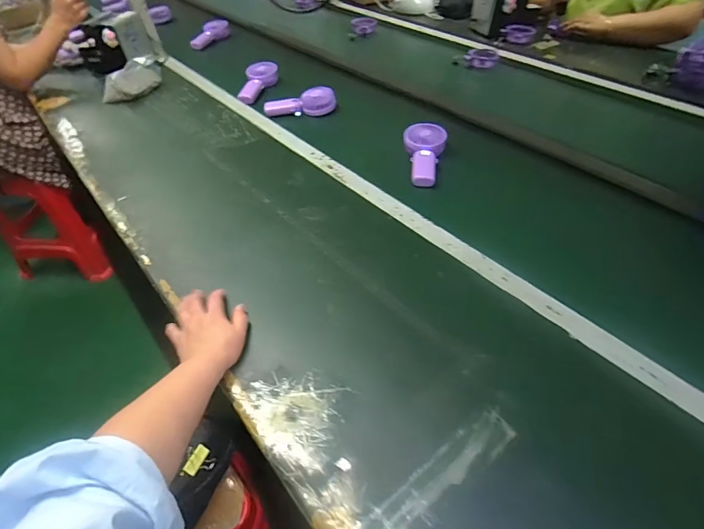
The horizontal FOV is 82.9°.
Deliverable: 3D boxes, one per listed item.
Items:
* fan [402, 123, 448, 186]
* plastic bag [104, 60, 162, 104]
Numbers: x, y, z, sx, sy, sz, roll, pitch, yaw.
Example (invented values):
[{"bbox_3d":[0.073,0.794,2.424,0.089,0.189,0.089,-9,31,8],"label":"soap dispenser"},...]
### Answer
[{"bbox_3d":[0.155,-0.234,0.837,0.087,0.045,0.175,3,46,5],"label":"fan"},{"bbox_3d":[-0.627,-0.526,1.139,0.079,0.072,0.170,15,49,16],"label":"plastic bag"}]

